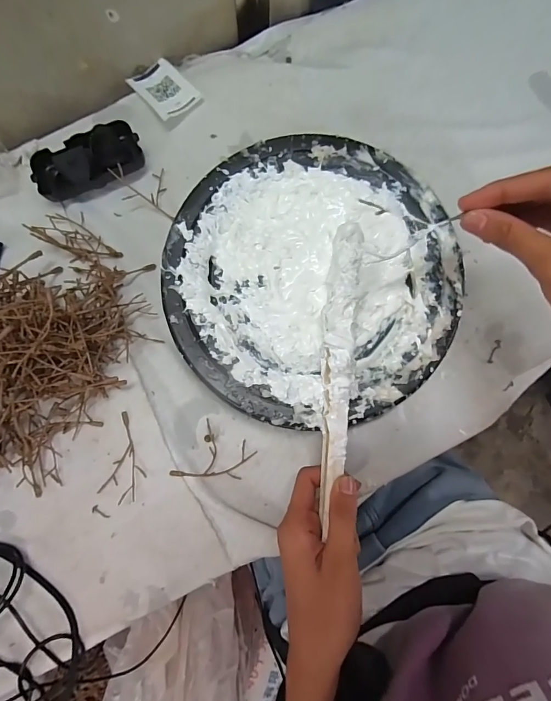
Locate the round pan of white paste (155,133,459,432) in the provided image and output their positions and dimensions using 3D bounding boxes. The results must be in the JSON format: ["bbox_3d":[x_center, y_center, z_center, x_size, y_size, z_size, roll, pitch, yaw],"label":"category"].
[{"bbox_3d":[0.035,-0.066,0.362,0.263,0.056,0.264,0,83,0],"label":"round pan of white paste"}]

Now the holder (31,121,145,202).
[{"bbox_3d":[-0.192,-0.193,0.382,0.108,0.029,0.055,-18,83,-2],"label":"holder"}]

